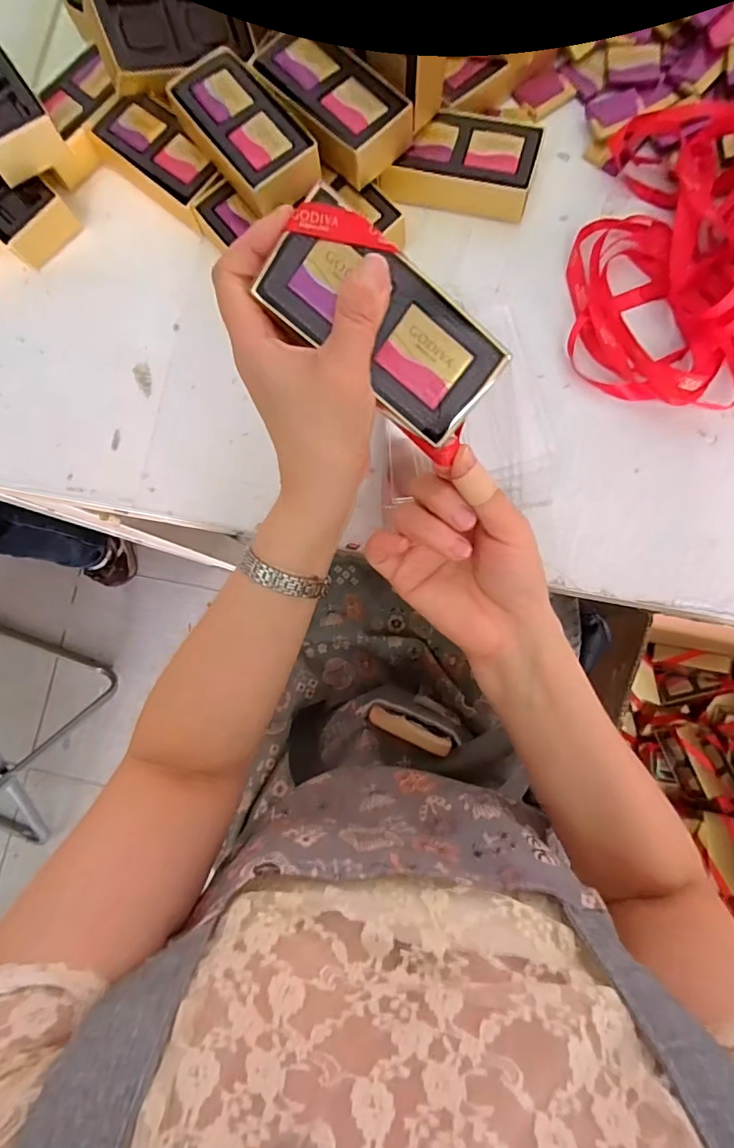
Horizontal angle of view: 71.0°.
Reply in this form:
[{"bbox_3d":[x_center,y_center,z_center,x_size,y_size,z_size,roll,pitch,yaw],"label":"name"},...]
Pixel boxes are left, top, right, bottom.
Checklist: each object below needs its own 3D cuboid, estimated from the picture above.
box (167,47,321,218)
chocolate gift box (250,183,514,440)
[{"bbox_3d":[-0.086,-0.318,0.376,0.060,0.028,0.127,-35,81,0],"label":"box"},{"bbox_3d":[0.008,-0.119,0.251,0.114,0.023,0.058,35,105,-12],"label":"chocolate gift box"}]

